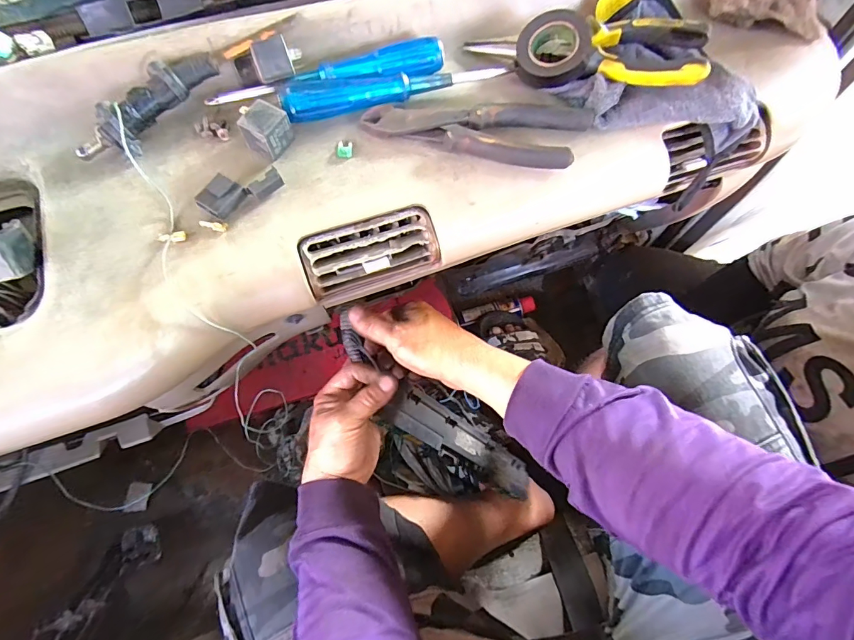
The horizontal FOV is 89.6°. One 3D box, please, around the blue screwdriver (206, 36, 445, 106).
[{"bbox_3d":[-0.085,-0.211,0.366,0.201,0.022,0.024,-9,70,-4],"label":"blue screwdriver"}]

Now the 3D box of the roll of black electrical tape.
[{"bbox_3d":[0.105,-0.227,0.359,0.060,0.020,0.055,-7,97,16],"label":"roll of black electrical tape"}]

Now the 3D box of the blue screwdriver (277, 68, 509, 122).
[{"bbox_3d":[-0.027,-0.197,0.364,0.184,0.028,0.022,-16,71,-6],"label":"blue screwdriver"}]

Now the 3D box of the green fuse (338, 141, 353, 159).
[{"bbox_3d":[-0.067,-0.140,0.349,0.012,0.004,0.015,-1,70,-1],"label":"green fuse"}]

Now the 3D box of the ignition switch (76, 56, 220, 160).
[{"bbox_3d":[-0.224,-0.170,0.346,0.035,0.035,0.117,37,74,12],"label":"ignition switch"}]

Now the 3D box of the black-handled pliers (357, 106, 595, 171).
[{"bbox_3d":[0.041,-0.152,0.349,0.182,0.017,0.053,4,70,1],"label":"black-handled pliers"}]

